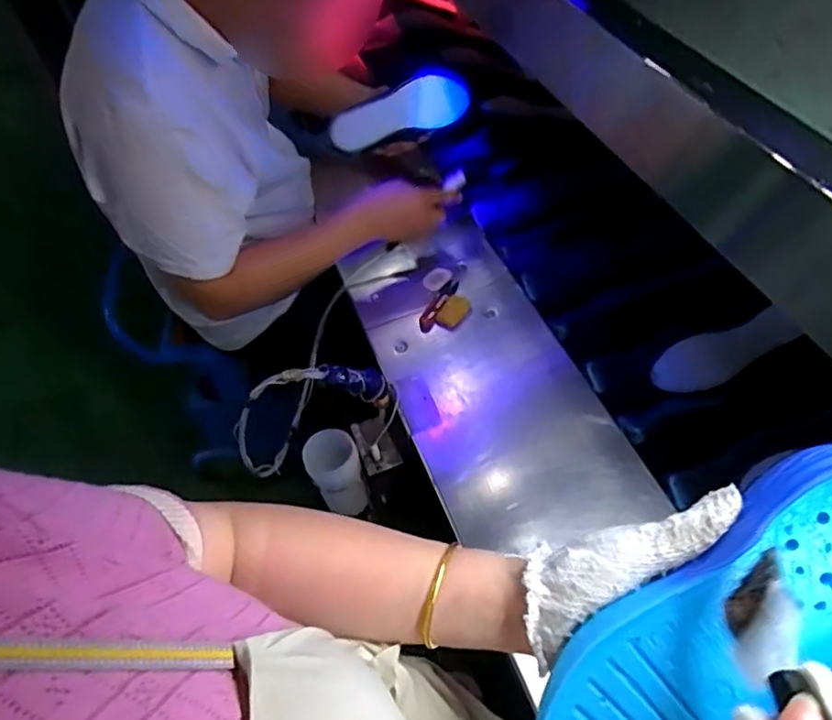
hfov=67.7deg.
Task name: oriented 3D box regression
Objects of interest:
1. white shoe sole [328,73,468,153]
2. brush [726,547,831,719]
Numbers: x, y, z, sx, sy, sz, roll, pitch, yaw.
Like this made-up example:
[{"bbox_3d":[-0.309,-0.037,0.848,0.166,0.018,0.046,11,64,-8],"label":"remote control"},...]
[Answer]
[{"bbox_3d":[-0.024,-0.384,0.963,0.218,0.075,0.030,-19,52,-9],"label":"white shoe sole"},{"bbox_3d":[0.152,0.144,0.226,0.023,0.024,0.157,-4,33,3],"label":"brush"}]

